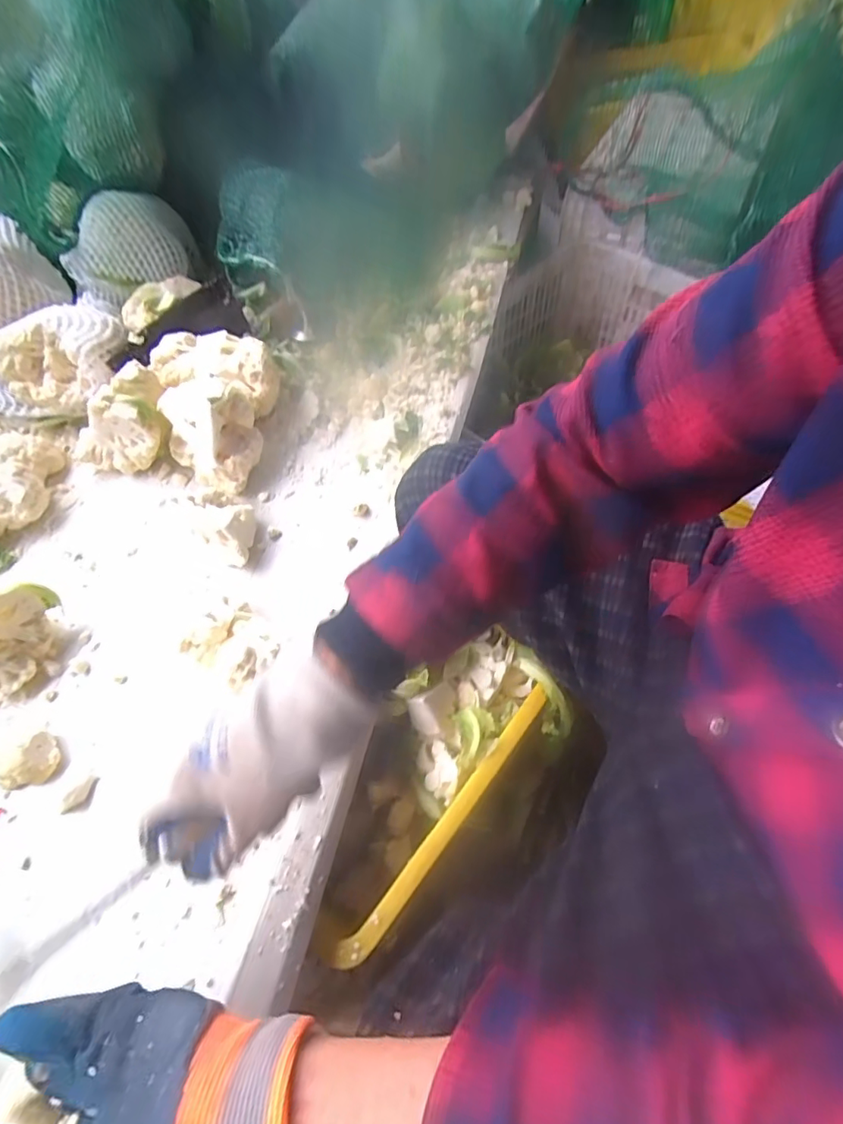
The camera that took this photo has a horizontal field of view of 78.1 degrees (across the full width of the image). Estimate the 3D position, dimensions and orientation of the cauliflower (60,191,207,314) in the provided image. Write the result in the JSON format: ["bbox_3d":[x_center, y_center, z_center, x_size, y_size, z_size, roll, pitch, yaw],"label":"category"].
[{"bbox_3d":[-0.391,-0.422,0.703,0.160,0.107,0.157,-21,58,-9],"label":"cauliflower"}]

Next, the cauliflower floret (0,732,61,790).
[{"bbox_3d":[-0.329,0.168,0.431,0.048,0.028,0.031,-31,63,-17],"label":"cauliflower floret"}]

